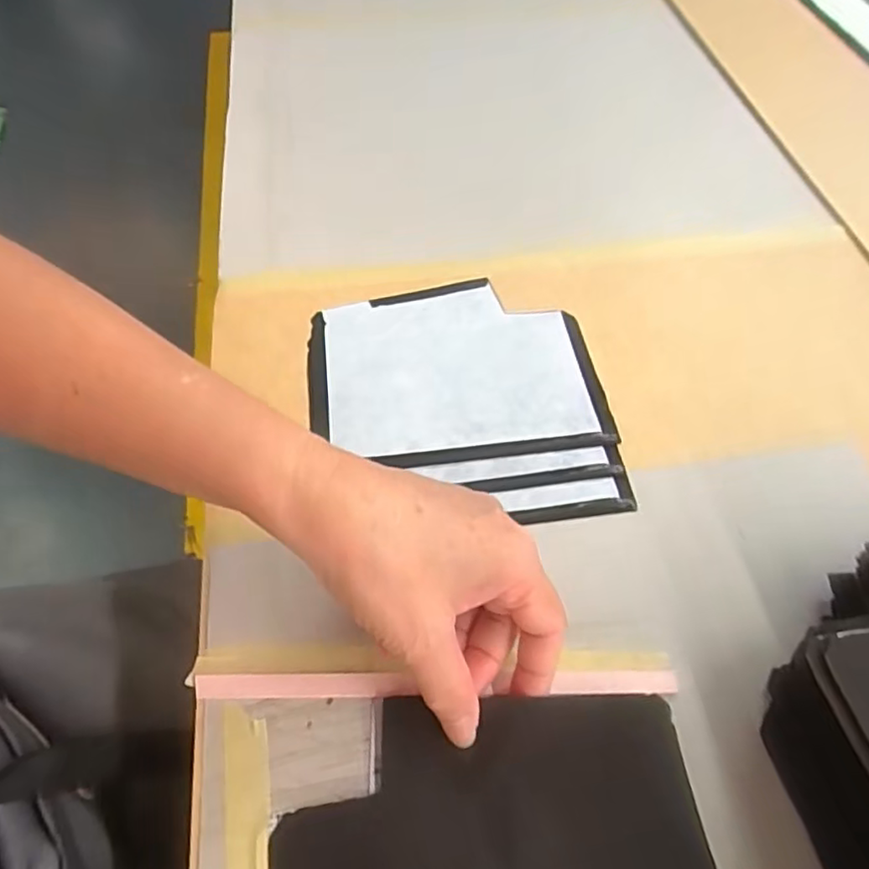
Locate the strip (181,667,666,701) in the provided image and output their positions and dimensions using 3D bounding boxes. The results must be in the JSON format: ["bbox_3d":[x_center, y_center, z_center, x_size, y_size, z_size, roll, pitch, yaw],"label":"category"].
[{"bbox_3d":[0.003,0.112,0.279,0.217,0.008,0.011,0,57,-3],"label":"strip"}]

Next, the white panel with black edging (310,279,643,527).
[{"bbox_3d":[0.015,-0.025,0.369,0.171,0.004,0.169,-5,57,-6],"label":"white panel with black edging"}]

